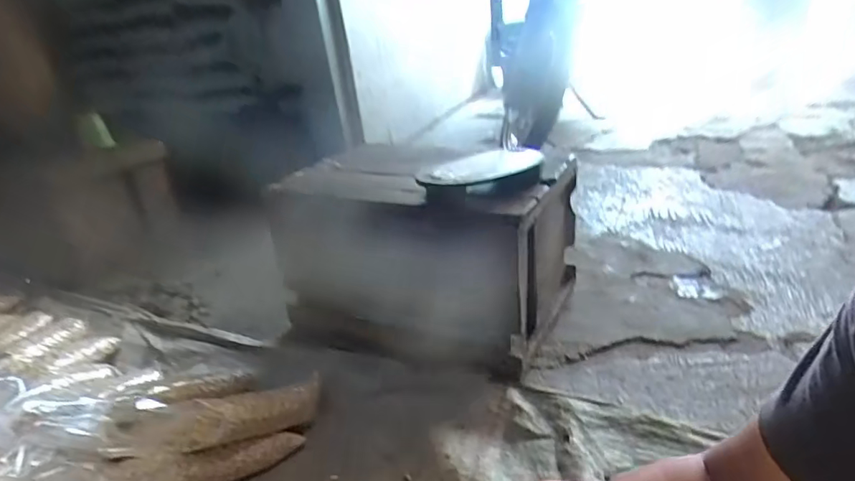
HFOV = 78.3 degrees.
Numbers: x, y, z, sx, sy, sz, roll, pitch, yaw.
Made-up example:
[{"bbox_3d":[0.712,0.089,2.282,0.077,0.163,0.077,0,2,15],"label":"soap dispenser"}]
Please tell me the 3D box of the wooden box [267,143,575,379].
[{"bbox_3d":[0.000,0.013,1.029,0.514,0.319,0.319,3,26,20],"label":"wooden box"}]

